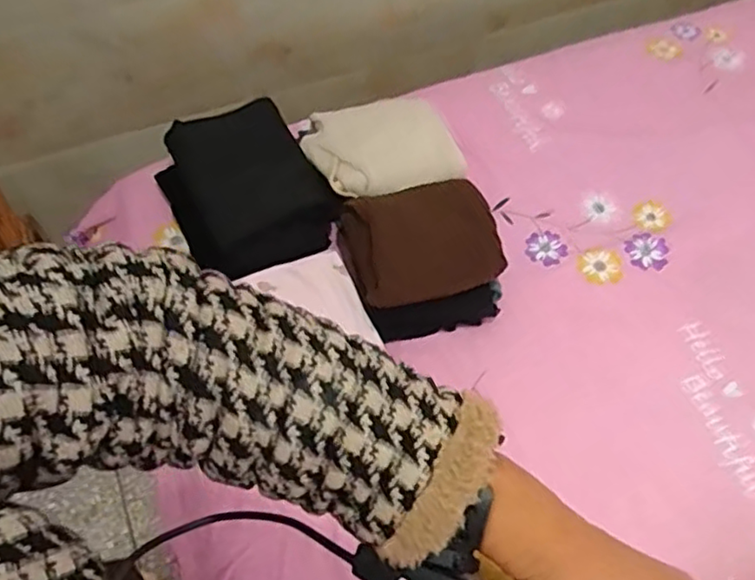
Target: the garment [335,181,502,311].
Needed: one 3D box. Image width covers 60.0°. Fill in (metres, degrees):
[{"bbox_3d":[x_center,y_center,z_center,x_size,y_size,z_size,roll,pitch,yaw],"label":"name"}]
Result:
[{"bbox_3d":[0.062,-0.075,0.926,0.218,0.047,0.166,-17,63,-11],"label":"garment"}]

